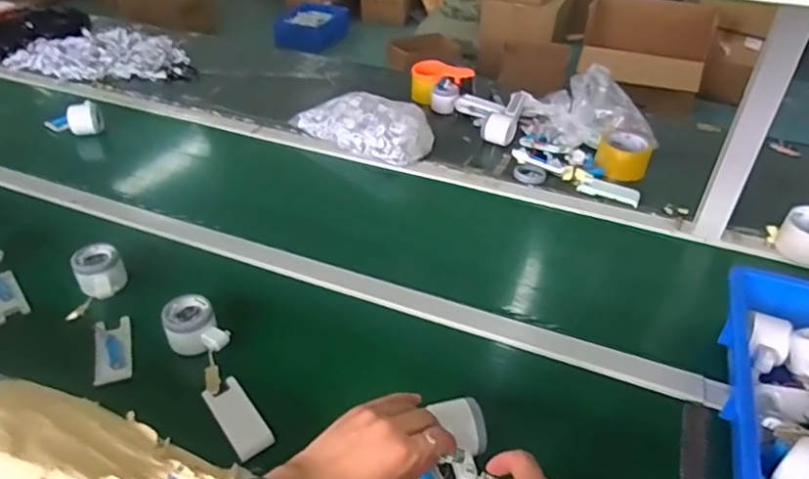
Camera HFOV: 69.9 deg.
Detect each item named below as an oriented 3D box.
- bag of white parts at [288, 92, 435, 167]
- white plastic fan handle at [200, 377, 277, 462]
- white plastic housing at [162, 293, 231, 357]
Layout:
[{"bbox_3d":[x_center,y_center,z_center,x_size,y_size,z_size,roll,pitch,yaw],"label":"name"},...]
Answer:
[{"bbox_3d":[-0.082,-0.230,1.152,0.301,0.063,0.142,25,43,28],"label":"bag of white parts"},{"bbox_3d":[-0.180,0.194,0.629,0.042,0.014,0.104,-25,44,-30],"label":"white plastic fan handle"},{"bbox_3d":[-0.257,0.106,0.706,0.065,0.042,0.080,-20,42,-26],"label":"white plastic housing"}]

